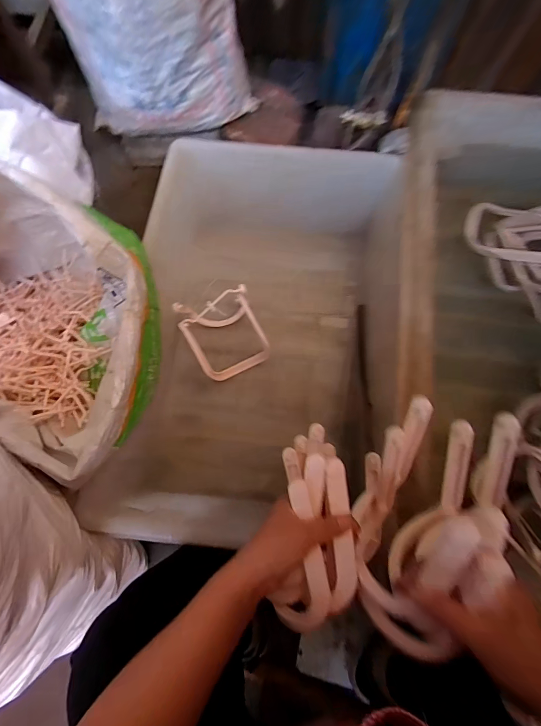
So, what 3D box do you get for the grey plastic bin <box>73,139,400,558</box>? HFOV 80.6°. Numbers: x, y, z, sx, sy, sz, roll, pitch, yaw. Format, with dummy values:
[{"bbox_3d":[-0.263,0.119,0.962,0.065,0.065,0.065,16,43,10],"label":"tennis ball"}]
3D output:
[{"bbox_3d":[0.000,-0.082,0.825,0.547,0.346,0.890,8,76,3],"label":"grey plastic bin"}]

